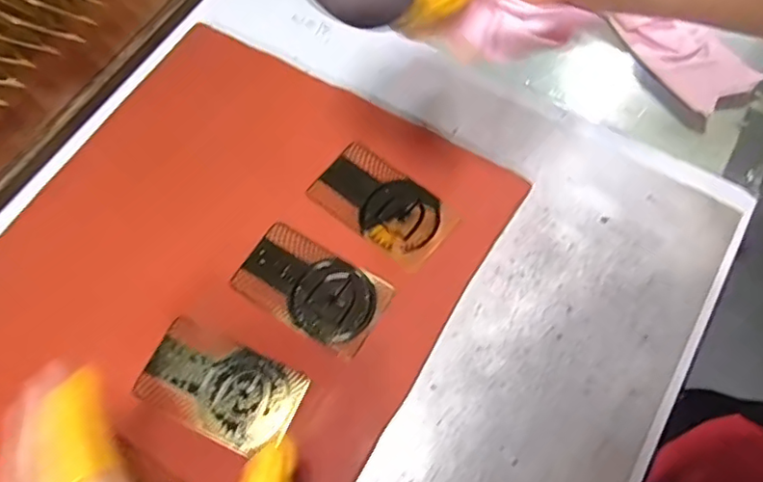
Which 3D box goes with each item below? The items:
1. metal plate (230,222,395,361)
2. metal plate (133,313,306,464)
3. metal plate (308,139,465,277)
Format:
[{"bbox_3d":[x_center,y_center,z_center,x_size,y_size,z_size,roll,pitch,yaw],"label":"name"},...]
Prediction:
[{"bbox_3d":[-0.040,0.026,0.340,0.085,0.006,0.048,30,71,13],"label":"metal plate"},{"bbox_3d":[-0.088,0.079,0.318,0.086,0.004,0.048,23,70,11],"label":"metal plate"},{"bbox_3d":[0.001,-0.022,0.360,0.087,0.004,0.047,37,75,19],"label":"metal plate"}]

